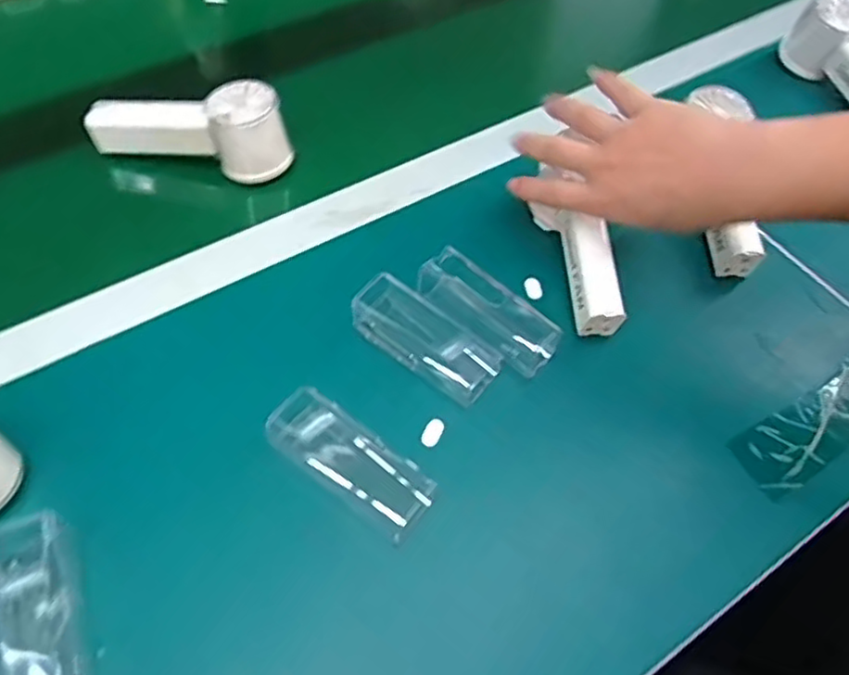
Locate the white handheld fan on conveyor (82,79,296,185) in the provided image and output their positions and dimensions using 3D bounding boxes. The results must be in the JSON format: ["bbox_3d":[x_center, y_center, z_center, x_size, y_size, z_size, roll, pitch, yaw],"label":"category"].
[{"bbox_3d":[-0.183,-0.167,0.531,0.150,0.058,0.044,8,55,2],"label":"white handheld fan on conveyor"}]

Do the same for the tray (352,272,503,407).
[{"bbox_3d":[-0.001,0.002,0.448,0.101,0.023,0.042,36,60,4],"label":"tray"}]

